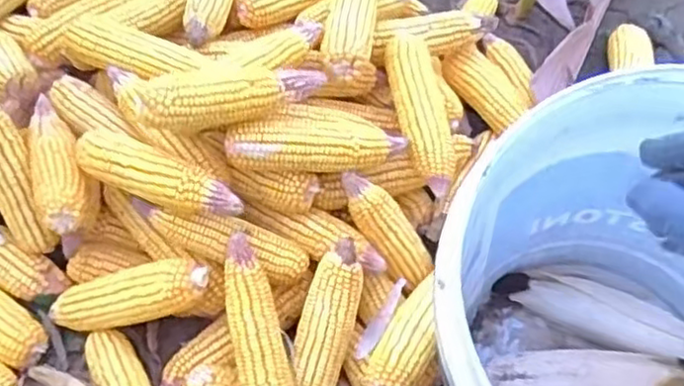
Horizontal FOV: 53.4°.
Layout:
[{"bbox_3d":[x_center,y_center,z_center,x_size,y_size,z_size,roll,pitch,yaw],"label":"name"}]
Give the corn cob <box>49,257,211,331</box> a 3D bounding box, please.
[{"bbox_3d":[-0.218,0.105,0.676,0.187,0.039,0.046,-16,56,20],"label":"corn cob"}]

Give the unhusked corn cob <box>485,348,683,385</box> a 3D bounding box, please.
[{"bbox_3d":[0.269,0.197,0.673,0.221,0.058,0.070,4,46,7],"label":"unhusked corn cob"}]

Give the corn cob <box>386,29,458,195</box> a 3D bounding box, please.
[{"bbox_3d":[0.086,-0.096,0.753,0.053,0.042,0.180,-7,60,-9],"label":"corn cob"}]

